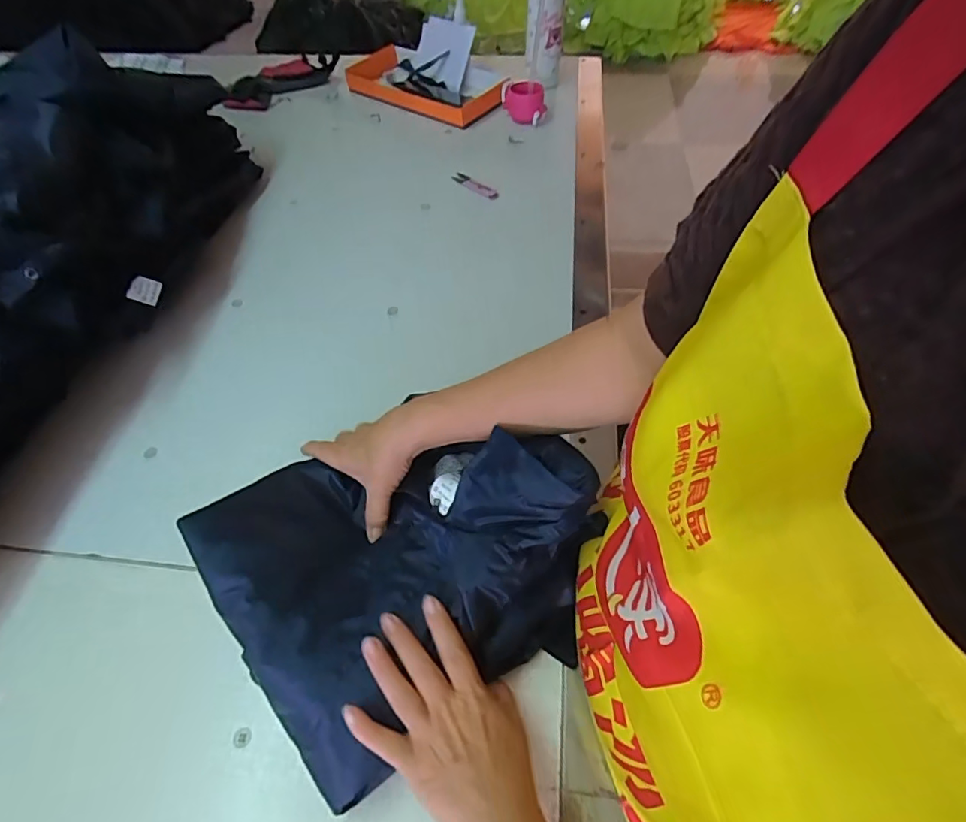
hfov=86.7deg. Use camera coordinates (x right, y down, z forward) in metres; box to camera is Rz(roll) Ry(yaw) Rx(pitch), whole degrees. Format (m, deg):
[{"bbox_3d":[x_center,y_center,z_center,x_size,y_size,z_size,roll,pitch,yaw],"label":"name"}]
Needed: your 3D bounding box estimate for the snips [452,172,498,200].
[{"bbox_3d":[-0.012,-0.380,0.860,0.091,0.006,0.026,36,62,25],"label":"snips"}]

